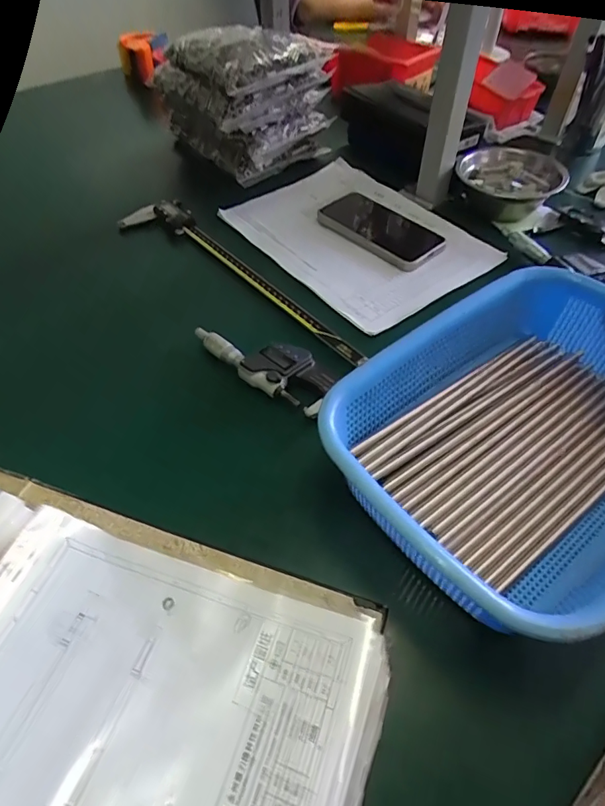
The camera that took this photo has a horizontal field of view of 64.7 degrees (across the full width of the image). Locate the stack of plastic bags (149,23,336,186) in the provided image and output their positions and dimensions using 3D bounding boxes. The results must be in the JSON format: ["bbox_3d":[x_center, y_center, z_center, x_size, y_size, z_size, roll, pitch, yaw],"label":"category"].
[{"bbox_3d":[-0.085,-0.420,0.674,0.164,0.165,0.199,-30,56,-24],"label":"stack of plastic bags"}]

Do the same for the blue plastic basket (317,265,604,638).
[{"bbox_3d":[0.165,0.020,0.349,0.282,0.074,0.214,-28,55,-22],"label":"blue plastic basket"}]

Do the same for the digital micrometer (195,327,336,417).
[{"bbox_3d":[-0.036,-0.039,0.446,0.148,0.025,0.052,28,56,21],"label":"digital micrometer"}]

